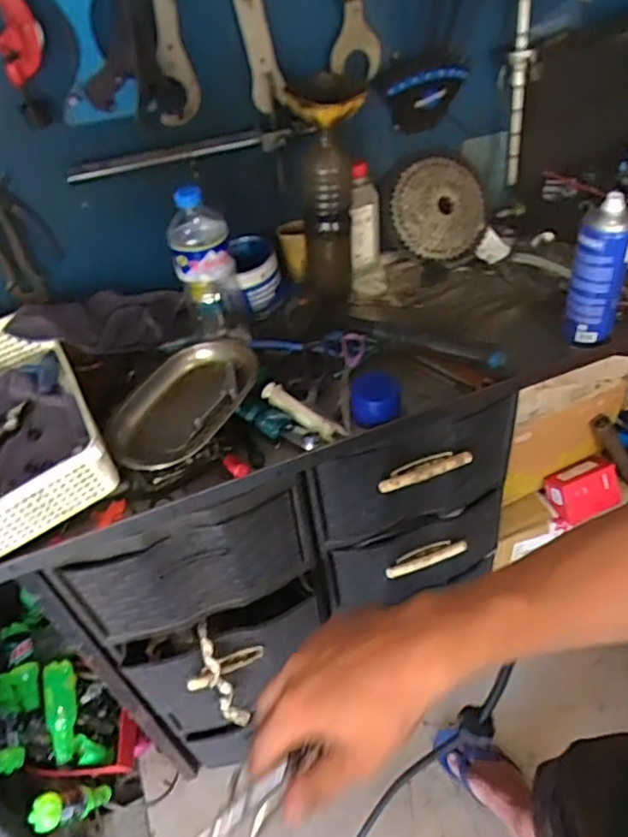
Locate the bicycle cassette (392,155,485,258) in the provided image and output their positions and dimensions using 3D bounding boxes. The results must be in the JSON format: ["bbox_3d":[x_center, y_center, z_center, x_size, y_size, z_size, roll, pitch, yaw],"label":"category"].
[{"bbox_3d":[0.217,-0.357,1.036,0.174,0.169,0.038,-49,18,-5],"label":"bicycle cassette"}]

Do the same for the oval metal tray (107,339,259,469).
[{"bbox_3d":[-0.166,-0.017,0.793,0.158,0.046,0.223,30,56,33],"label":"oval metal tray"}]

